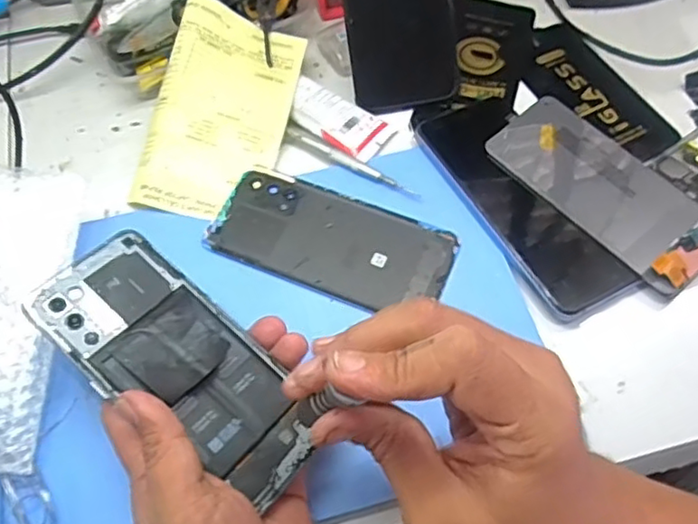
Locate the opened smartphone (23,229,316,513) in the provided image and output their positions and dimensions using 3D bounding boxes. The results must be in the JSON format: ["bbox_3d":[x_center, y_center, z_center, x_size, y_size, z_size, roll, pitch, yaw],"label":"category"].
[{"bbox_3d":[-0.084,0.049,0.324,0.156,0.010,0.070,41,56,8],"label":"opened smartphone"}]

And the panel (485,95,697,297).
[{"bbox_3d":[0.168,-0.051,0.424,0.074,0.009,0.156,-36,67,-19],"label":"panel"}]

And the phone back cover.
[{"bbox_3d":[-0.013,-0.013,0.414,0.152,0.004,0.069,20,63,12],"label":"phone back cover"}]

